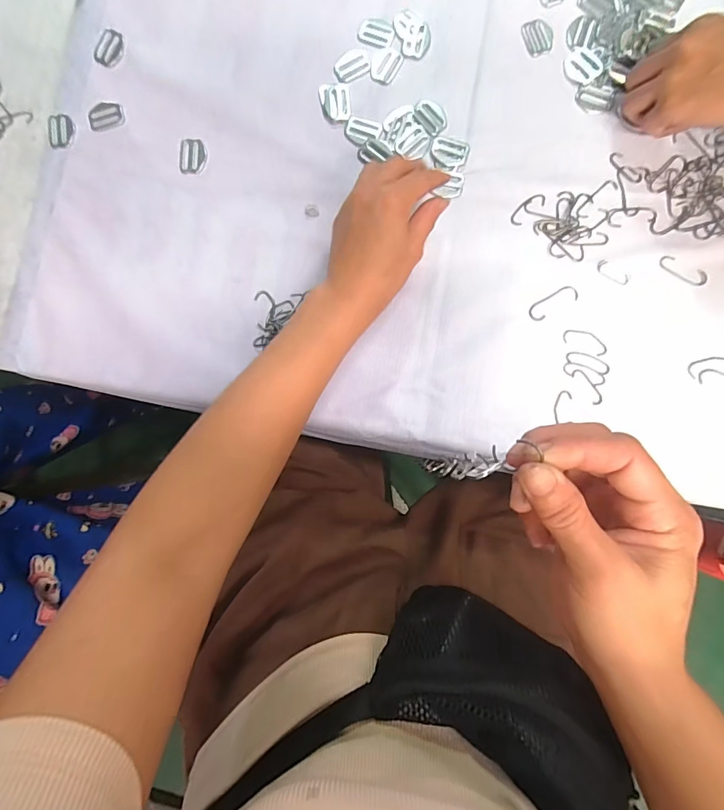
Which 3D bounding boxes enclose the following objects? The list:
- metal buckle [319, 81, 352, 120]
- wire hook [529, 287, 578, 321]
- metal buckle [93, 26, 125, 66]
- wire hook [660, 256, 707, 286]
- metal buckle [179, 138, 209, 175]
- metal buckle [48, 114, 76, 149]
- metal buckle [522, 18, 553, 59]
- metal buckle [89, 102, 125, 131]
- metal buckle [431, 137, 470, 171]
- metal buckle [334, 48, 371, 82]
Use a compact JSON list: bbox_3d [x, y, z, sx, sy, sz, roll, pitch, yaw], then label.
[{"bbox_3d":[-0.024,-0.277,0.380,0.026,0.004,0.035,-5,86,2],"label":"metal buckle"},{"bbox_3d":[0.165,-0.088,0.360,0.045,0.004,0.016,-30,85,0],"label":"wire hook"},{"bbox_3d":[-0.236,-0.335,0.391,0.023,0.004,0.035,16,87,4],"label":"metal buckle"},{"bbox_3d":[0.273,-0.115,0.354,0.041,0.004,0.014,27,88,4],"label":"wire hook"},{"bbox_3d":[-0.156,-0.229,0.383,0.024,0.004,0.032,2,86,3],"label":"metal buckle"},{"bbox_3d":[-0.279,-0.253,0.385,0.023,0.004,0.031,0,86,3],"label":"metal buckle"},{"bbox_3d":[0.159,-0.332,0.376,0.026,0.004,0.032,-20,86,1],"label":"metal buckle"},{"bbox_3d":[-0.238,-0.268,0.387,0.031,0.004,0.026,-15,86,2],"label":"metal buckle"},{"bbox_3d":[0.078,-0.225,0.371,0.032,0.004,0.028,9,87,3],"label":"metal buckle"},{"bbox_3d":[-0.009,-0.312,0.384,0.033,0.004,0.026,-23,86,1],"label":"metal buckle"}]

